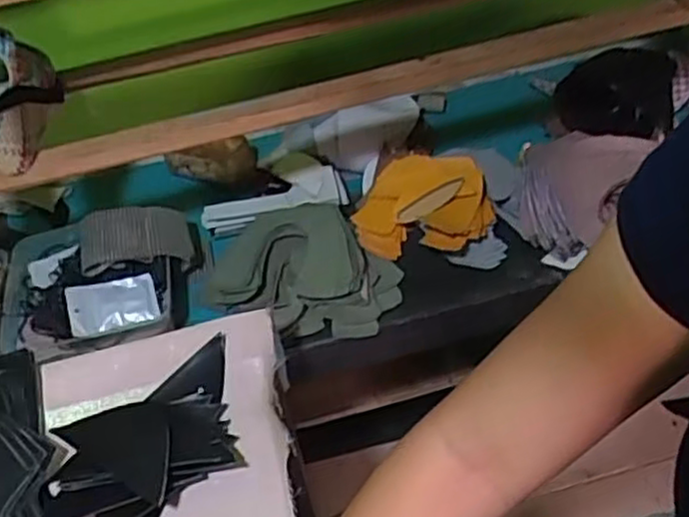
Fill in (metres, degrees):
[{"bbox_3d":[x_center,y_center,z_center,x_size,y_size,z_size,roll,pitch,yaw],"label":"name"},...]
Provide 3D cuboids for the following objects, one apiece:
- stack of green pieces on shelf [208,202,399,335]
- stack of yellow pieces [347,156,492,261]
[{"bbox_3d":[-0.052,0.012,0.905,0.237,0.041,0.183,-3,48,4],"label":"stack of green pieces on shelf"},{"bbox_3d":[0.104,-0.073,0.938,0.168,0.049,0.159,6,48,13],"label":"stack of yellow pieces"}]

